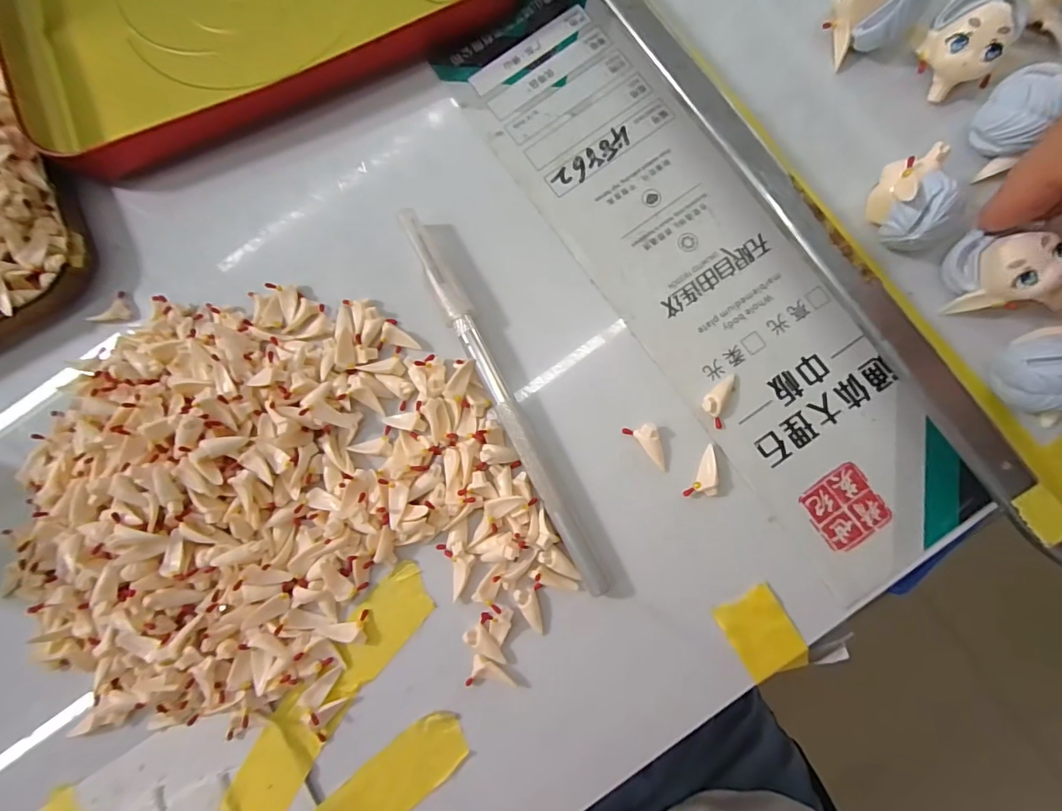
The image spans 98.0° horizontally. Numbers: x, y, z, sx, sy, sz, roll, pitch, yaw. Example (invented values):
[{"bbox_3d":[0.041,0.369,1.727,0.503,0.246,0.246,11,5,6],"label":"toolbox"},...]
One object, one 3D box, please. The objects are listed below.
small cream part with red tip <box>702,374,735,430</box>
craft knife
[{"bbox_3d":[0.063,-0.002,0.157,0.009,0.005,0.019,17,84,6],"label":"small cream part with red tip"},{"bbox_3d":[-0.011,-0.004,0.158,0.008,0.009,0.144,-27,82,0],"label":"craft knife"}]

